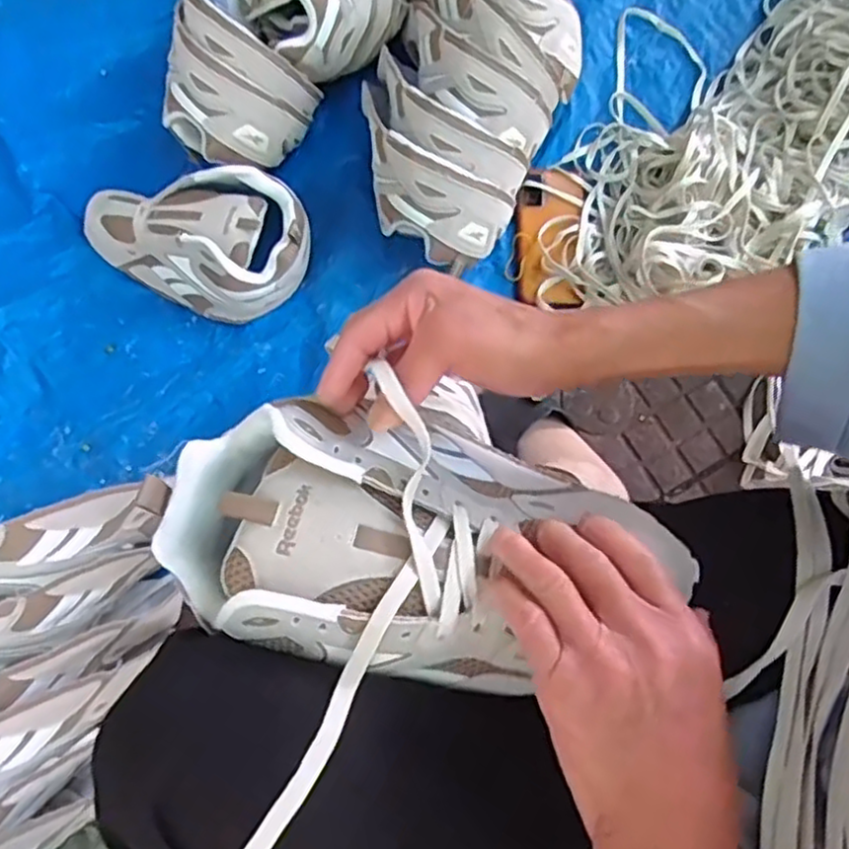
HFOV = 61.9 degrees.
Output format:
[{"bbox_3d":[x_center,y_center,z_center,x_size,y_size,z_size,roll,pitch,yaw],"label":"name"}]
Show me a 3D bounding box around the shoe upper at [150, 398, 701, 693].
[{"bbox_3d":[-0.003,0.053,0.340,0.244,0.062,0.124,12,76,3],"label":"shoe upper"}]

